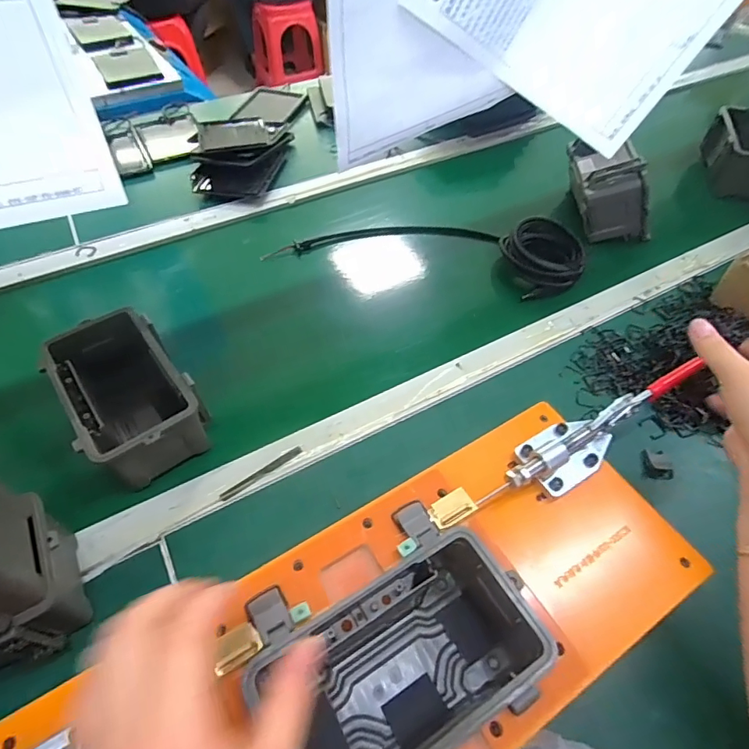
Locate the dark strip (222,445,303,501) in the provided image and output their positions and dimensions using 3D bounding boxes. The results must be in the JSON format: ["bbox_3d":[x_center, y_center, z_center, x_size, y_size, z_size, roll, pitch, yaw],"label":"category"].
[{"bbox_3d":[-0.113,0.098,0.475,0.089,0.004,0.010,-31,59,-22],"label":"dark strip"}]

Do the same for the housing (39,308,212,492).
[{"bbox_3d":[-0.254,0.018,0.492,0.104,0.075,0.183,-30,58,-21],"label":"housing"}]

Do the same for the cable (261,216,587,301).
[{"bbox_3d":[0.072,-0.186,0.674,0.429,0.043,0.127,8,53,6],"label":"cable"}]

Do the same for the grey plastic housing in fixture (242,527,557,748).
[{"bbox_3d":[0.019,0.196,0.315,0.170,0.079,0.106,-29,58,-21],"label":"grey plastic housing in fixture"}]

